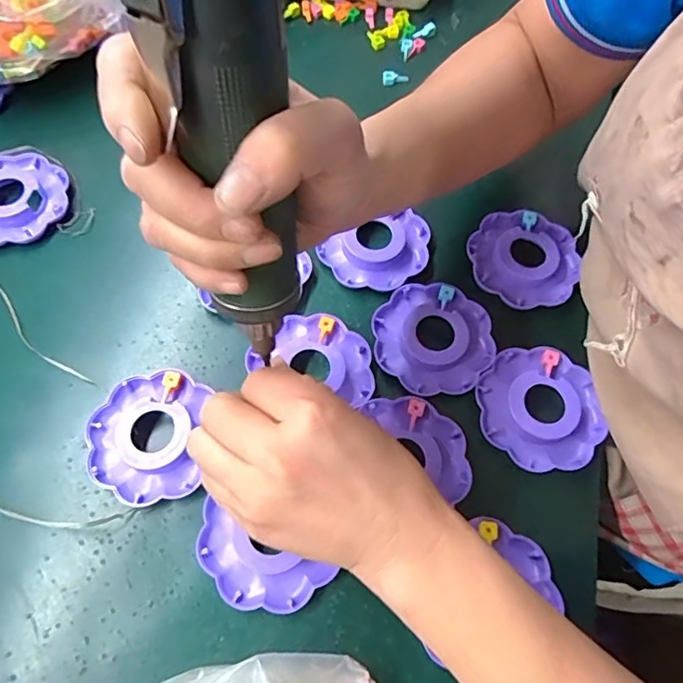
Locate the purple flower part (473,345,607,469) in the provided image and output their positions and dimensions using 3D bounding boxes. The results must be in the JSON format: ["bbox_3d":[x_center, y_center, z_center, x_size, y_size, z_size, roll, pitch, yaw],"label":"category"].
[{"bbox_3d":[0.135,0.043,0.356,0.081,0.012,0.083,1,66,-2],"label":"purple flower part"}]

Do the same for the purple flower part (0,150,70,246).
[{"bbox_3d":[-0.261,-0.114,0.416,0.086,0.017,0.084,1,66,-2],"label":"purple flower part"}]

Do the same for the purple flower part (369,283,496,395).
[{"bbox_3d":[0.066,-0.004,0.375,0.082,0.011,0.083,1,66,-2],"label":"purple flower part"}]

